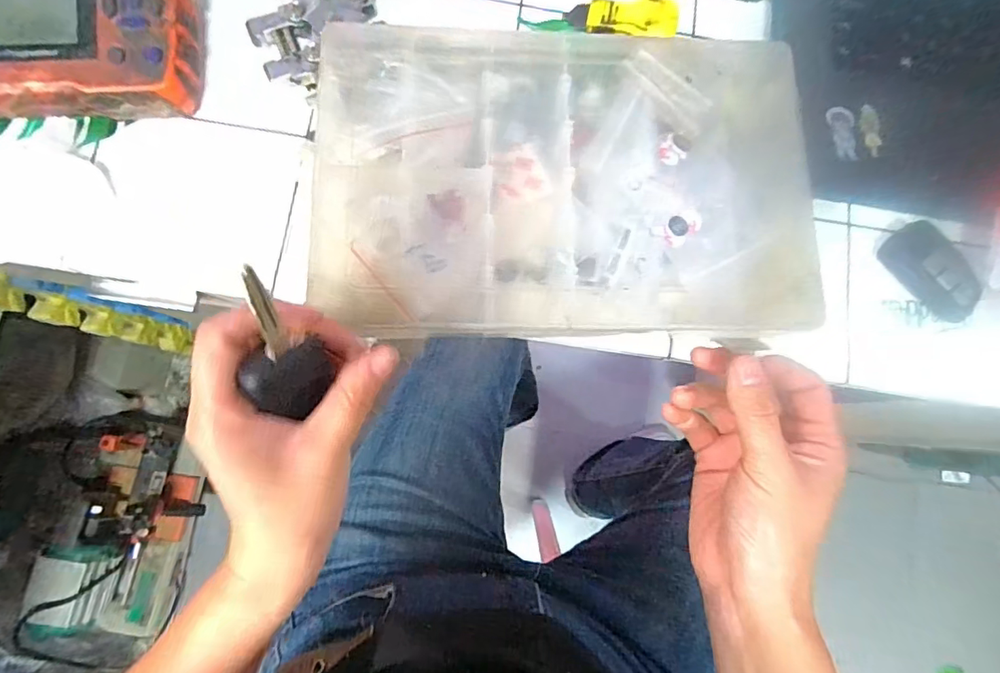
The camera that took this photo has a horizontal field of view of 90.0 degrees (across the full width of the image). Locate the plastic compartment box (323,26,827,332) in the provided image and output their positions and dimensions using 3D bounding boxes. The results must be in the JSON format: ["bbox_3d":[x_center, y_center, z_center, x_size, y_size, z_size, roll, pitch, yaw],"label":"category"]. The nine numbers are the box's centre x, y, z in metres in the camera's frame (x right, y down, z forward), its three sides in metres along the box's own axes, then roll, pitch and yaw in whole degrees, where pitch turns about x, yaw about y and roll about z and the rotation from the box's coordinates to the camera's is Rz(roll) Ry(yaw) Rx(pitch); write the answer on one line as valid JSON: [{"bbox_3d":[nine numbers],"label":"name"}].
[{"bbox_3d":[0.036,-0.085,0.278,0.264,0.033,0.169,-1,82,-4],"label":"plastic compartment box"}]

